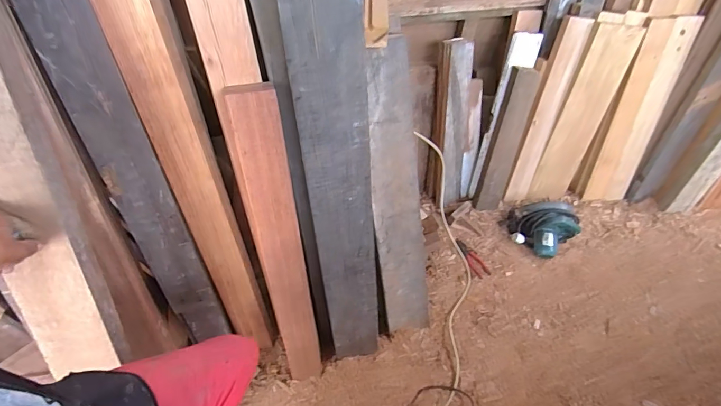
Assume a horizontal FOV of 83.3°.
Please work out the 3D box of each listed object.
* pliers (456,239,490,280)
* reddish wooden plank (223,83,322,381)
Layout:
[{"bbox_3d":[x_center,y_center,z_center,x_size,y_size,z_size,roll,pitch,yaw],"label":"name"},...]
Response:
[{"bbox_3d":[0.466,0.228,1.681,0.066,0.015,0.190,-15,55,-13],"label":"pliers"},{"bbox_3d":[-0.202,0.168,1.087,0.109,0.976,0.043,-2,36,0],"label":"reddish wooden plank"}]

